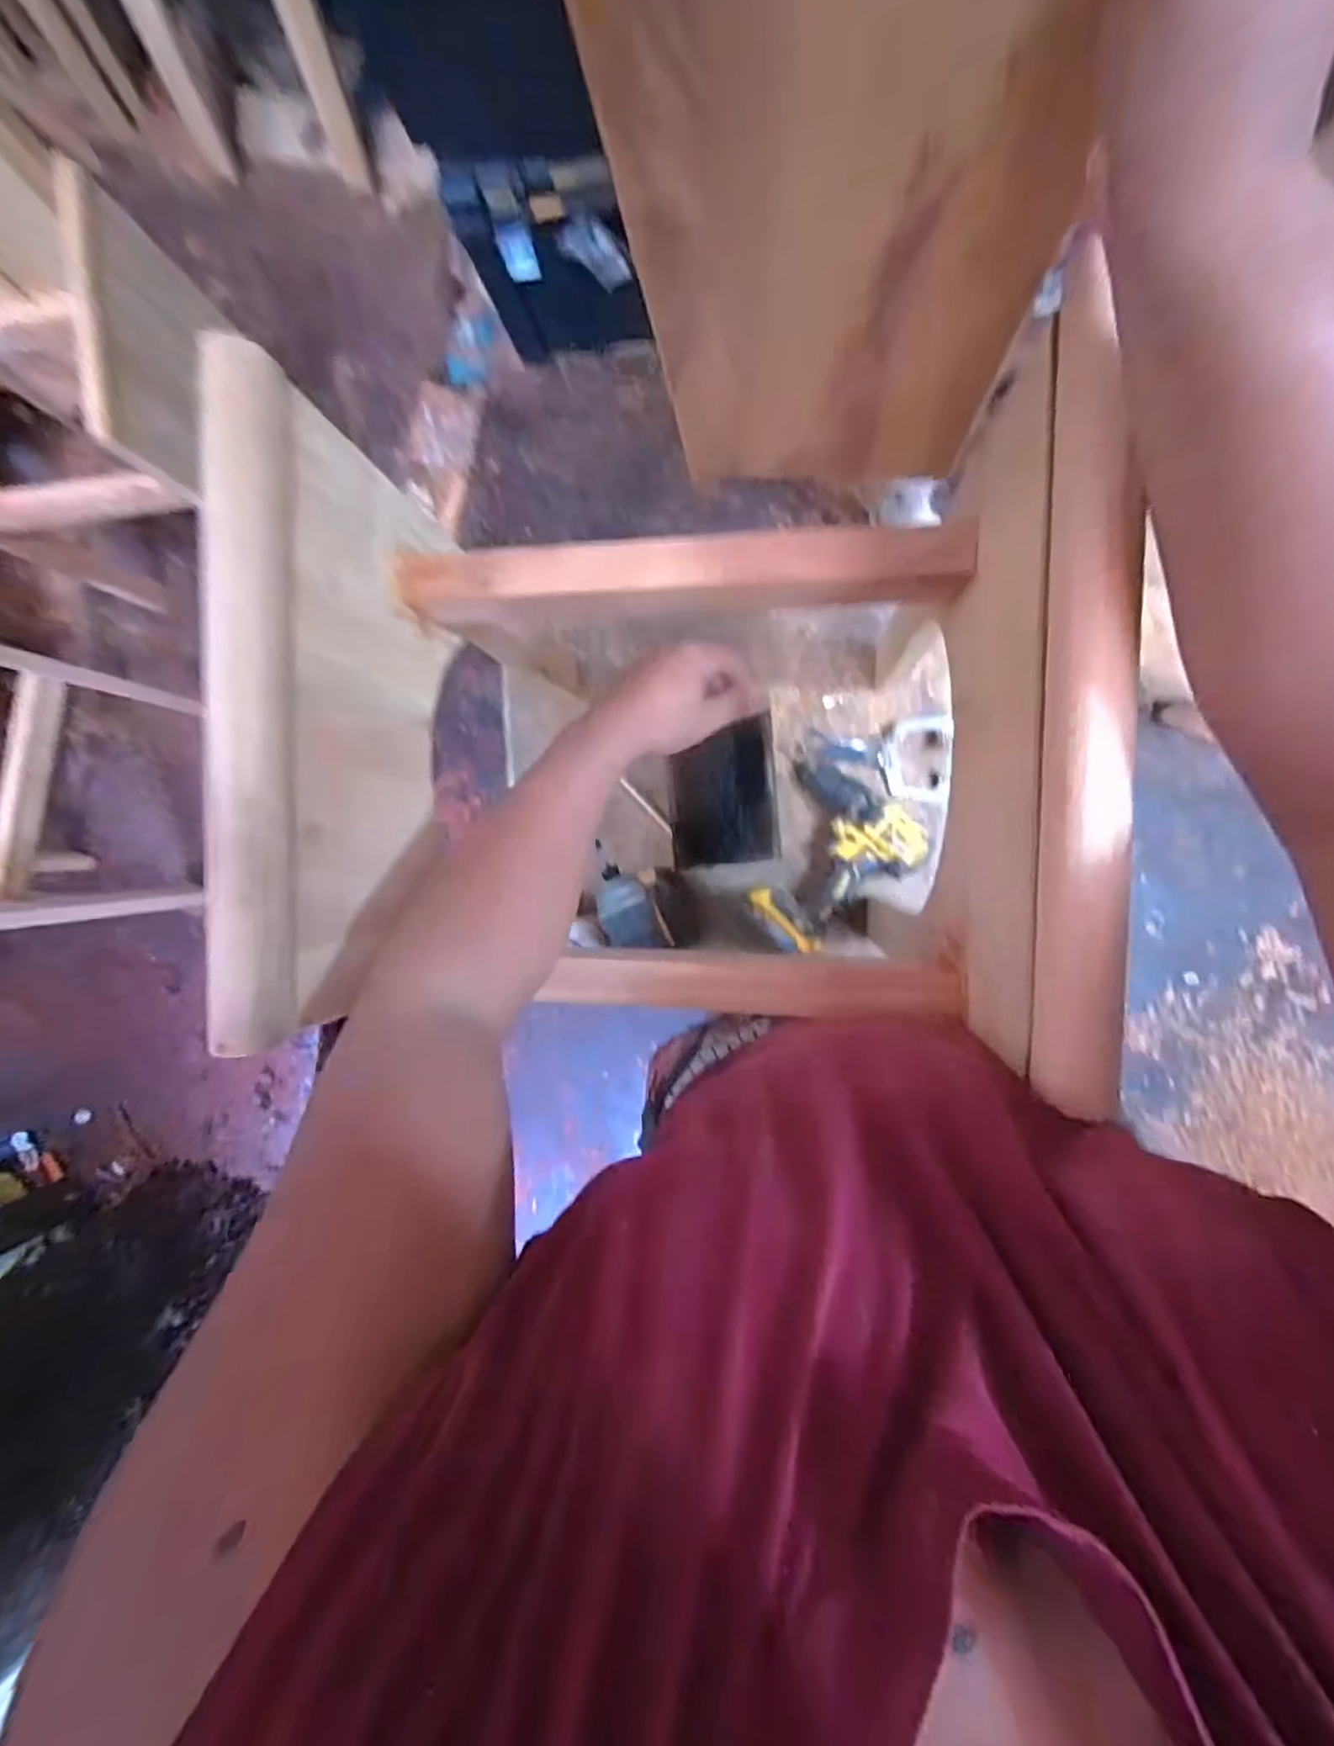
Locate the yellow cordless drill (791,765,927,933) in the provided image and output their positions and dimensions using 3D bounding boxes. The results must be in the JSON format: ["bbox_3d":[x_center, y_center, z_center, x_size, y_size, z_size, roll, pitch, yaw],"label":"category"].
[{"bbox_3d":[0.244,-0.042,0.805,0.145,0.070,0.210,-4,92,9],"label":"yellow cordless drill"}]

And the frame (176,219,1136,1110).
[{"bbox_3d":[-0.009,-0.083,0.397,0.444,0.198,0.357,1,92,9],"label":"frame"}]

